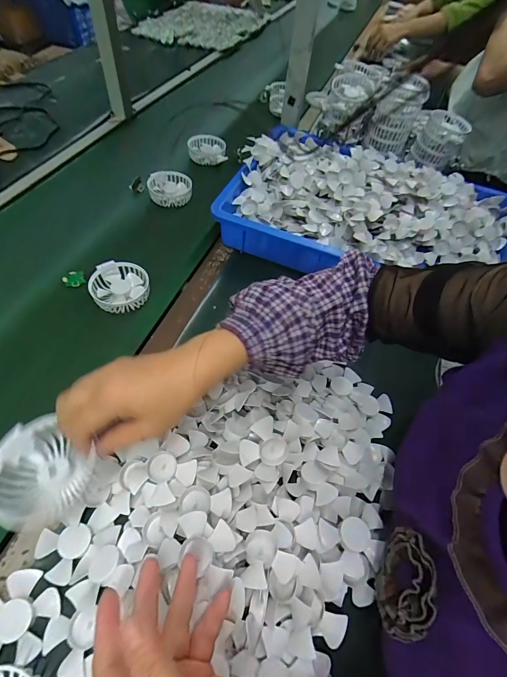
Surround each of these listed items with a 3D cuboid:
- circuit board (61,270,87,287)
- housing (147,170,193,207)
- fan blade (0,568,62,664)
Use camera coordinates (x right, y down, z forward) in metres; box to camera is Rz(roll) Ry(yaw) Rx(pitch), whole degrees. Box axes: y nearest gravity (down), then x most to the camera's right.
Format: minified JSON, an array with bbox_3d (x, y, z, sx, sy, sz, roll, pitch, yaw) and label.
[{"bbox_3d":[-0.297,-0.100,0.542,0.032,0.010,0.028,2,82,-10],"label":"circuit board"},{"bbox_3d":[-0.176,-0.318,0.694,0.086,0.034,0.083,2,55,-3],"label":"housing"},{"bbox_3d":[-0.217,0.254,0.297,0.068,0.015,0.067,2,55,-3],"label":"fan blade"}]

